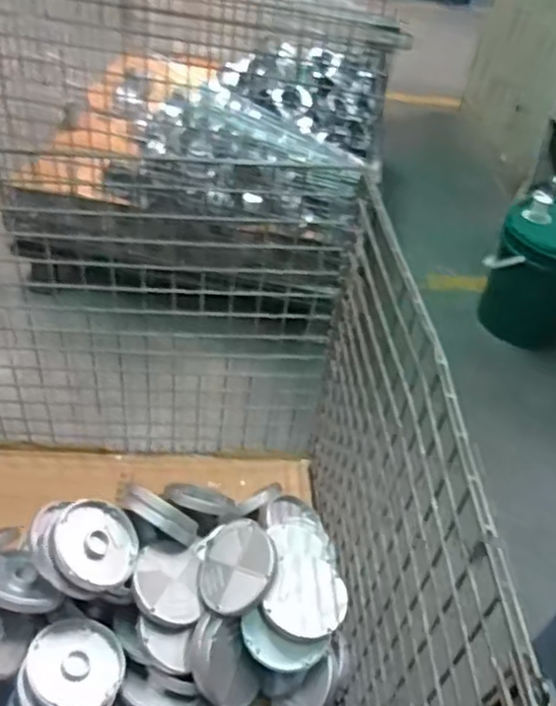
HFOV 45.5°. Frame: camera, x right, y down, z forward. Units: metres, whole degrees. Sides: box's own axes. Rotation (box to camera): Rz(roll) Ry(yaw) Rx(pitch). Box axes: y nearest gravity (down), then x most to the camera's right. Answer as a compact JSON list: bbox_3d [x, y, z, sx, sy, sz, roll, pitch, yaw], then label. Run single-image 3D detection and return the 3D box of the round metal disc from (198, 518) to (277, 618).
[{"bbox_3d":[-0.068,0.345,1.099,0.140,0.028,0.171,-38,35,10],"label":"round metal disc"}]

